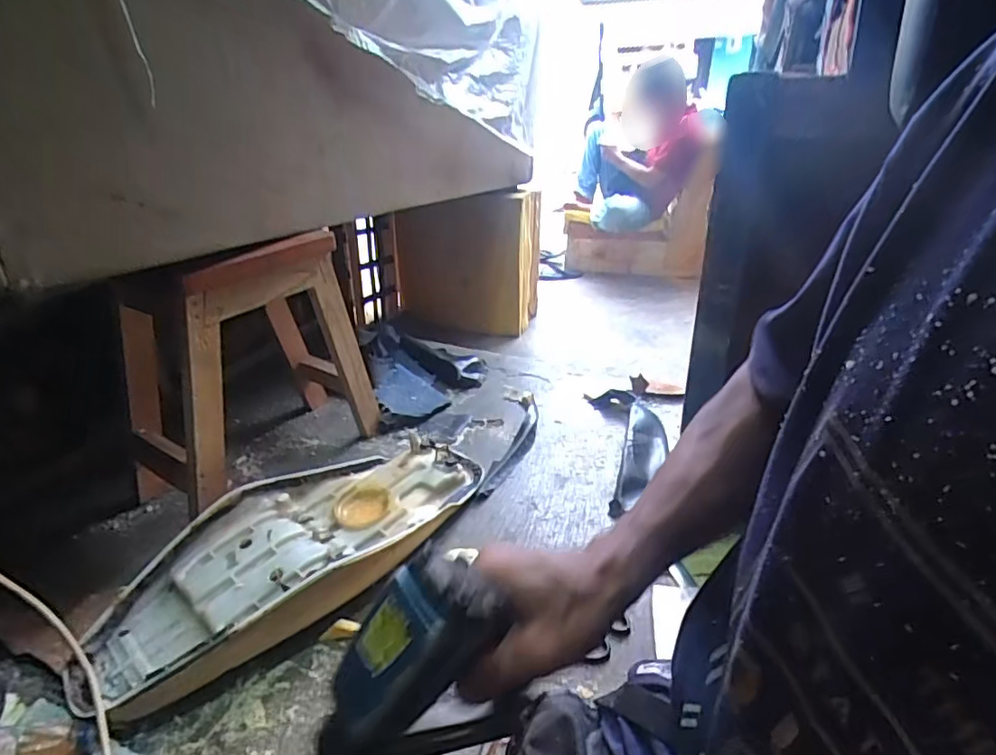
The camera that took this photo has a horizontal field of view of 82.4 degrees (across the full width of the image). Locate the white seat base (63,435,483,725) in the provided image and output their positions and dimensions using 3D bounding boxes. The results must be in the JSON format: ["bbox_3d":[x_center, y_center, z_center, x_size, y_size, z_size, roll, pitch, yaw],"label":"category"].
[{"bbox_3d":[-0.305,0.265,0.946,0.268,0.094,0.672,24,37,37],"label":"white seat base"}]

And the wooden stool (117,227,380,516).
[{"bbox_3d":[-0.484,-0.036,1.093,0.238,0.447,0.423,19,34,31],"label":"wooden stool"}]

